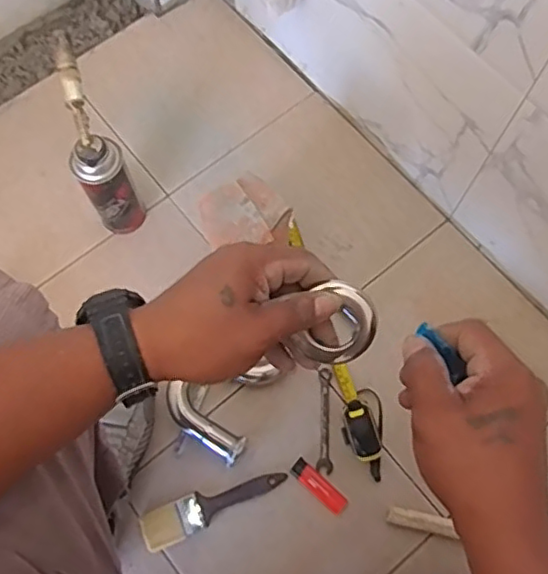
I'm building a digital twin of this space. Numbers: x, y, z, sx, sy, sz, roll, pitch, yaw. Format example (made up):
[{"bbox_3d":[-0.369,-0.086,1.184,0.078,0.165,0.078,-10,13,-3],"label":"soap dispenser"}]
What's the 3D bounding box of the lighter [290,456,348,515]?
[{"bbox_3d":[0.058,0.258,0.796,0.083,0.008,0.025,41,75,13],"label":"lighter"}]

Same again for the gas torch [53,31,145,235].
[{"bbox_3d":[-0.242,-0.183,0.831,0.065,0.272,0.146,-22,72,-8],"label":"gas torch"}]

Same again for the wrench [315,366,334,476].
[{"bbox_3d":[0.070,0.179,0.831,0.021,0.006,0.139,4,70,1],"label":"wrench"}]

